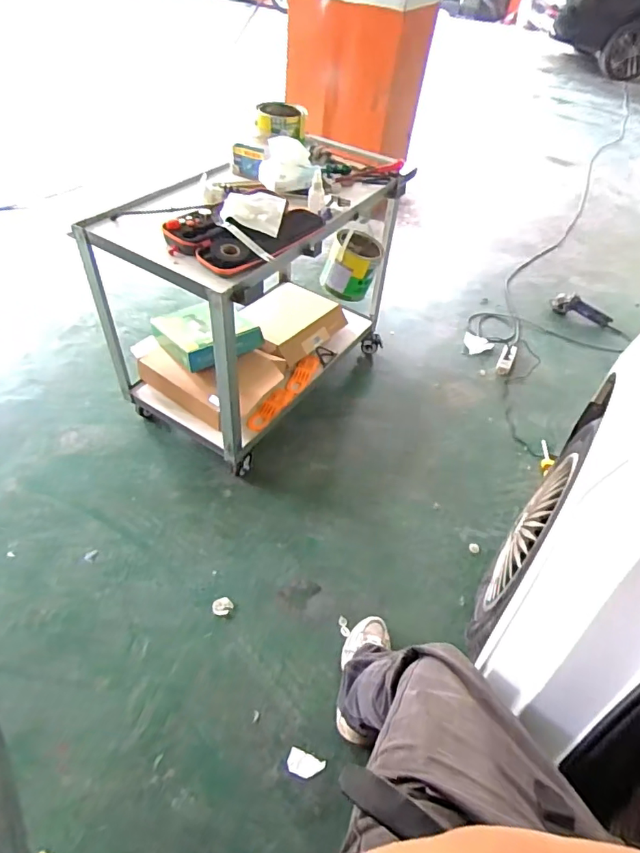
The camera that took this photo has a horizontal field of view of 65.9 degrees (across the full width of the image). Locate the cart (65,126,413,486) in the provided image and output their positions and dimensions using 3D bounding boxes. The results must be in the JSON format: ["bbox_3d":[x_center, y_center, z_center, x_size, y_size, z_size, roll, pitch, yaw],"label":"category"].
[{"bbox_3d":[-0.165,-0.476,1.721,0.571,0.722,1.037,33,52,20],"label":"cart"}]

